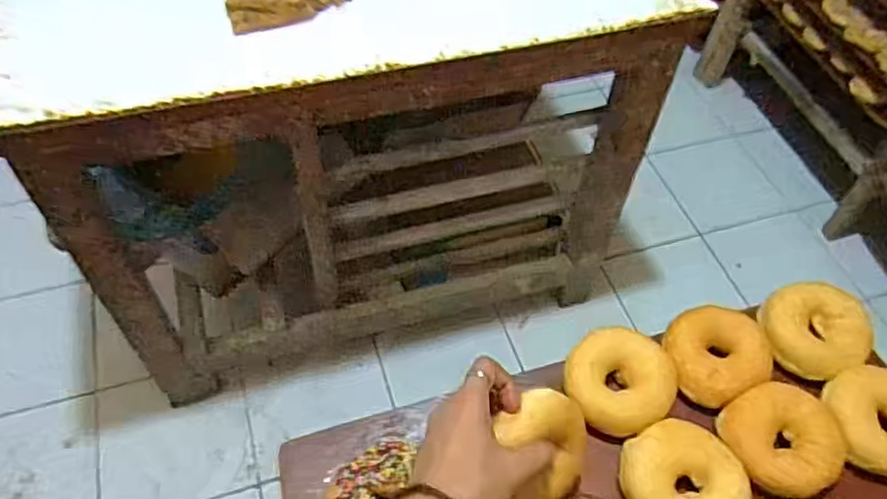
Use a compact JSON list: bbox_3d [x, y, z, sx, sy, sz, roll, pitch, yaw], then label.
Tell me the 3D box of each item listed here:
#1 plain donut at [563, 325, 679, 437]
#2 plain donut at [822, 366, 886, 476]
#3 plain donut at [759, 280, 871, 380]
[{"bbox_3d":[0.152,0.112,0.575,0.092,0.032,0.081,37,60,21],"label":"plain donut"},{"bbox_3d":[0.372,0.143,0.554,0.080,0.028,0.099,7,54,1],"label":"plain donut"},{"bbox_3d":[0.348,0.076,0.625,0.092,0.035,0.092,-30,62,-23],"label":"plain donut"}]

